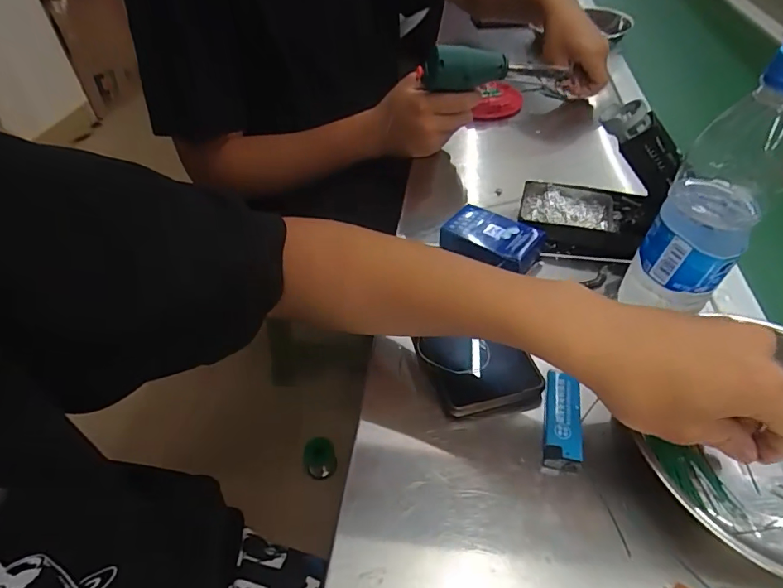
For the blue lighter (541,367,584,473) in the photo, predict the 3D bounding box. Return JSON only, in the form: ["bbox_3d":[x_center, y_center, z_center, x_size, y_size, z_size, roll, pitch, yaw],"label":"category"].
[{"bbox_3d":[0.122,0.092,0.332,0.023,0.014,0.071,9,47,9],"label":"blue lighter"}]

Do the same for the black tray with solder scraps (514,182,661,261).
[{"bbox_3d":[0.195,-0.079,0.479,0.119,0.035,0.090,12,48,12],"label":"black tray with solder scraps"}]

